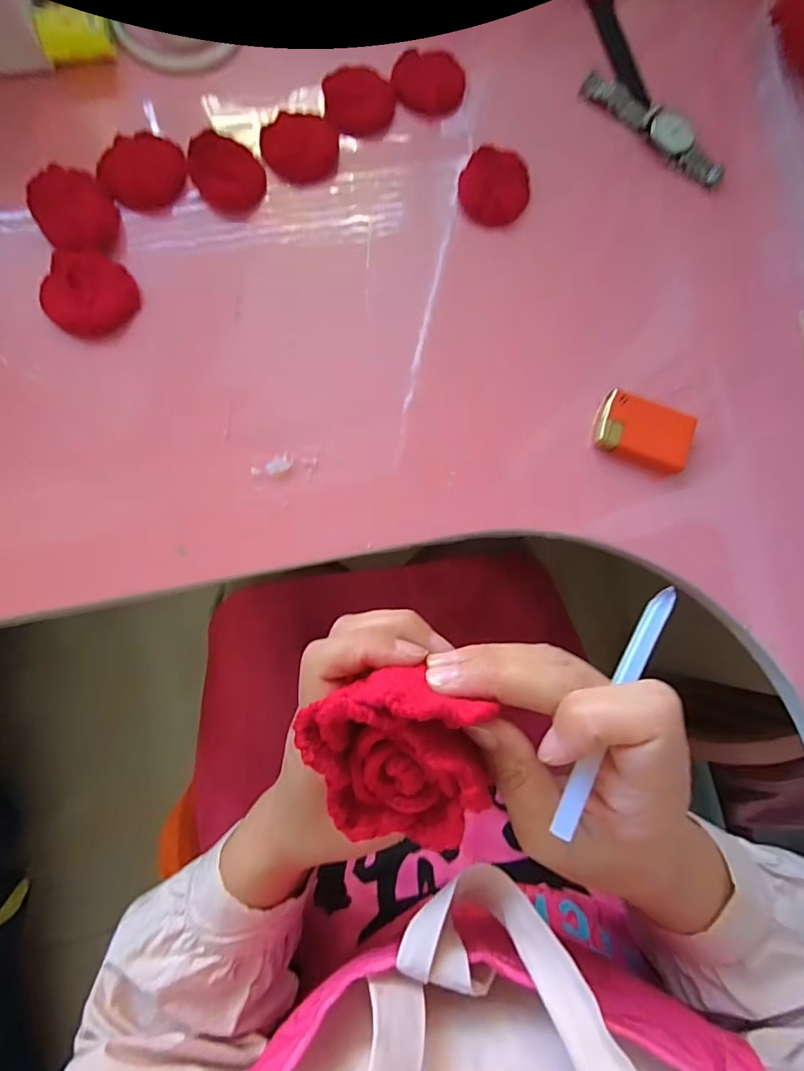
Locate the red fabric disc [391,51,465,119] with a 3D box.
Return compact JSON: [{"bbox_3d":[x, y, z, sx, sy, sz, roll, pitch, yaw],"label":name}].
[{"bbox_3d":[0.018,-0.313,0.345,0.049,0.014,0.036,-13,83,-6],"label":"red fabric disc"}]

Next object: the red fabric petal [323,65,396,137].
[{"bbox_3d":[-0.029,-0.299,0.343,0.047,0.005,0.040,-6,100,-9],"label":"red fabric petal"}]

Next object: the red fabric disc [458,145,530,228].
[{"bbox_3d":[0.062,-0.233,0.334,0.046,0.013,0.050,1,81,-4],"label":"red fabric disc"}]

